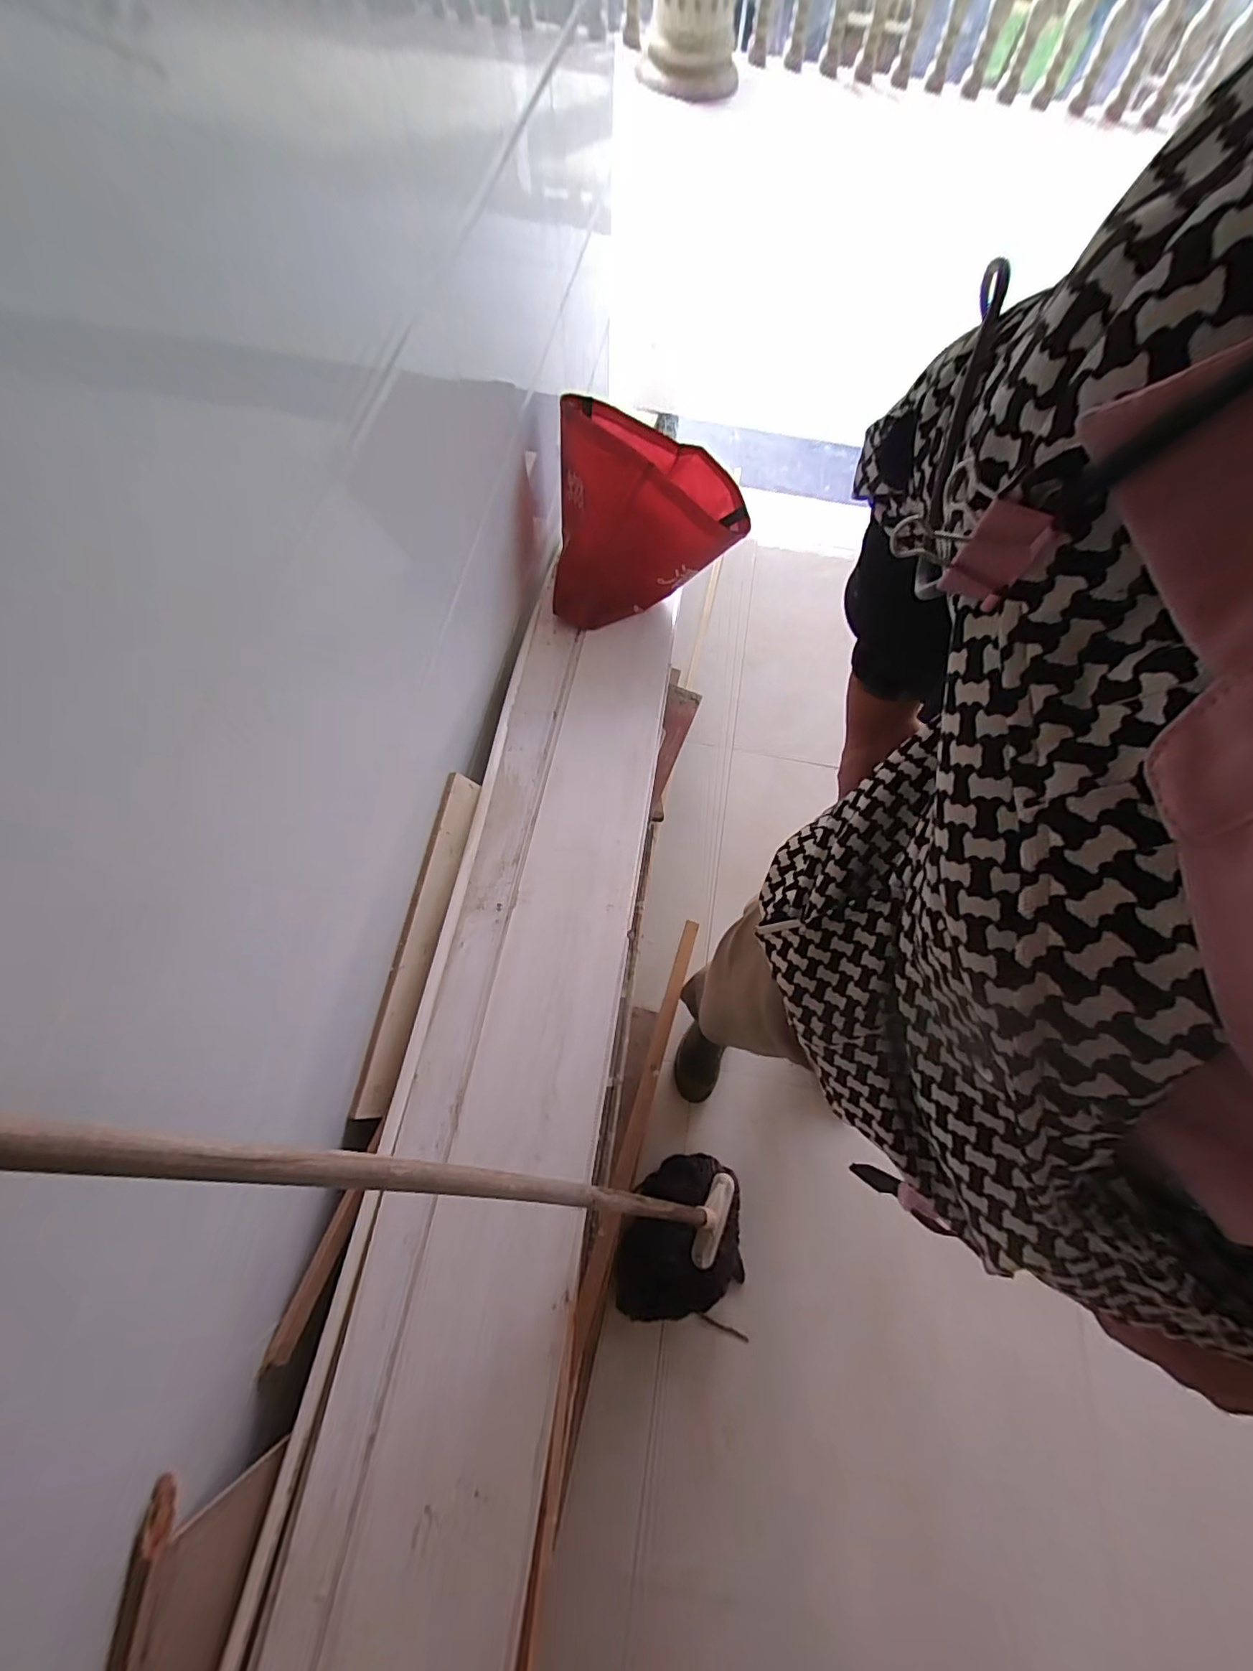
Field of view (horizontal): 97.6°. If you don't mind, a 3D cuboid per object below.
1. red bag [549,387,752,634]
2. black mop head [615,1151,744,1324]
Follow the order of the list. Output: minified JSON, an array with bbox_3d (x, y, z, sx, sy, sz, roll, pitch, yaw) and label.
[{"bbox_3d":[0.037,-0.714,1.217,0.438,0.307,0.290,-12,69,-8],"label":"red bag"},{"bbox_3d":[0.097,0.777,1.058,0.245,0.132,0.266,1,68,-3],"label":"black mop head"}]

